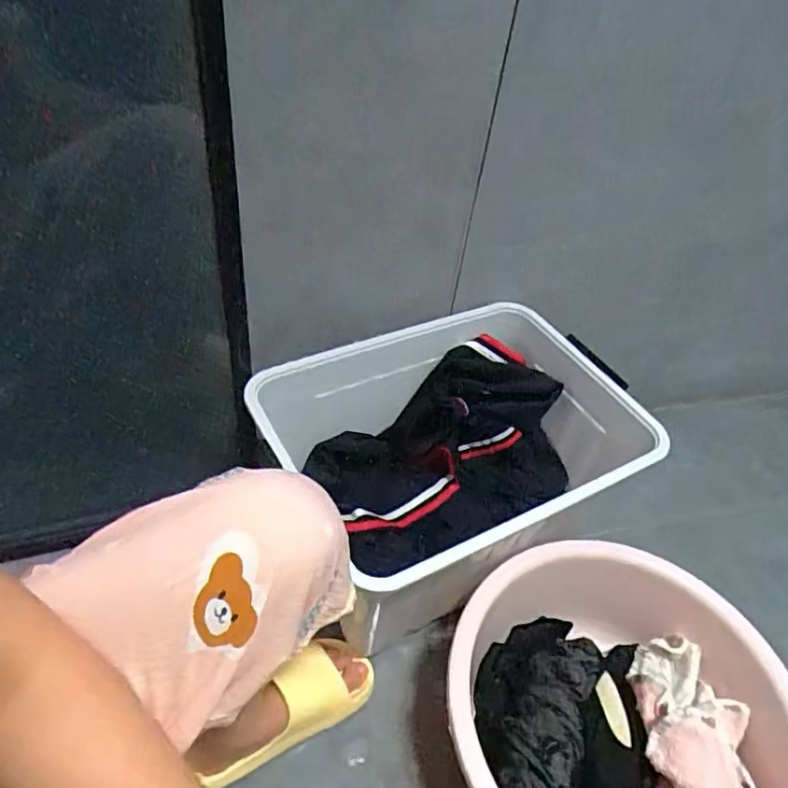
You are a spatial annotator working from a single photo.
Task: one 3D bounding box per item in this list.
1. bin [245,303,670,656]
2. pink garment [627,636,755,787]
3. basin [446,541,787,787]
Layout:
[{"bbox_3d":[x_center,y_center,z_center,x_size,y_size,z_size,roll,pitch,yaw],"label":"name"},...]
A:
[{"bbox_3d":[0.079,0.104,0.838,0.444,0.267,0.328,-19,51,-26],"label":"bin"},{"bbox_3d":[0.342,0.390,0.674,0.126,0.085,0.240,12,44,3],"label":"pink garment"},{"bbox_3d":[0.252,0.370,0.686,0.381,0.136,0.379,5,44,-5],"label":"basin"}]

